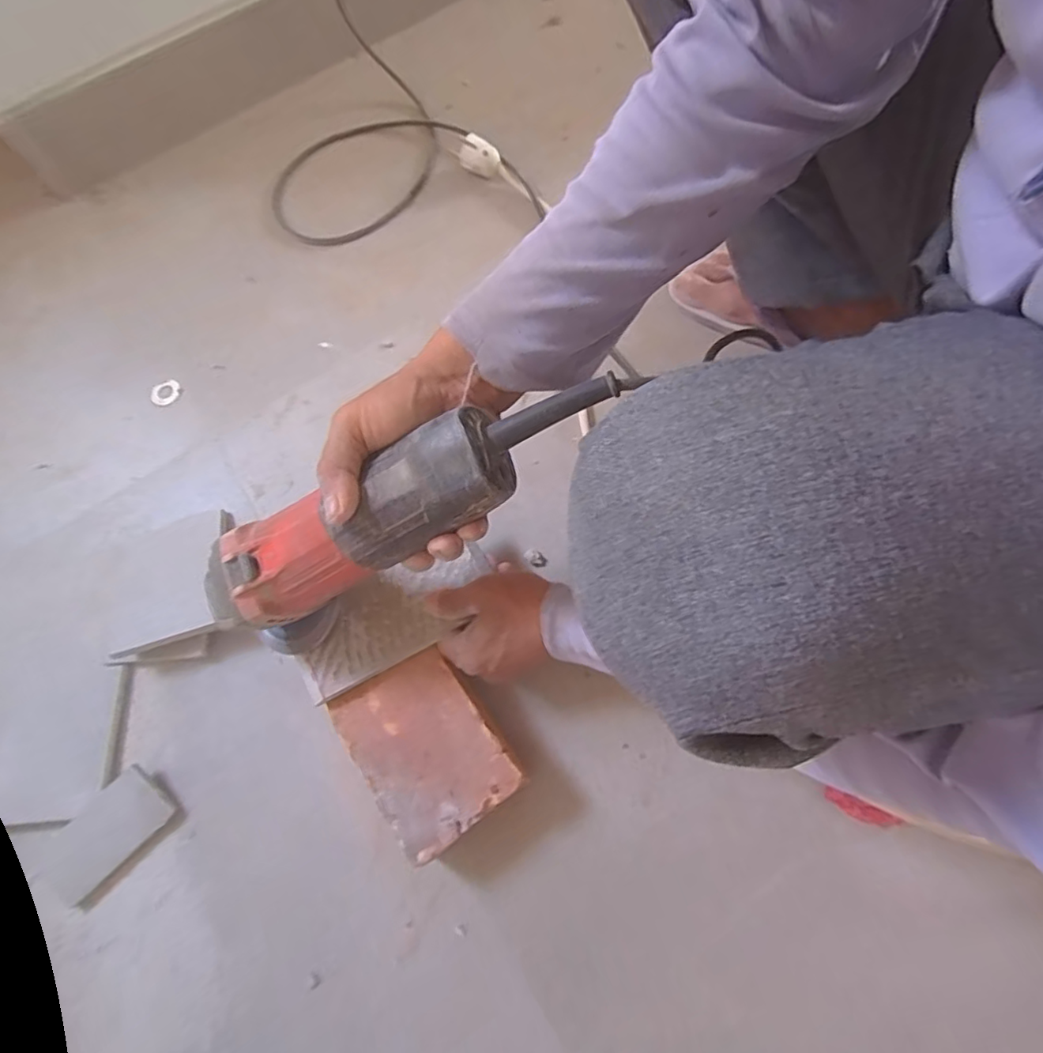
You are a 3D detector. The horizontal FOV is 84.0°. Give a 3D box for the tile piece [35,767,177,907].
[{"bbox_3d":[-0.319,0.235,0.443,0.093,0.009,0.051,-43,93,-14],"label":"tile piece"}]

